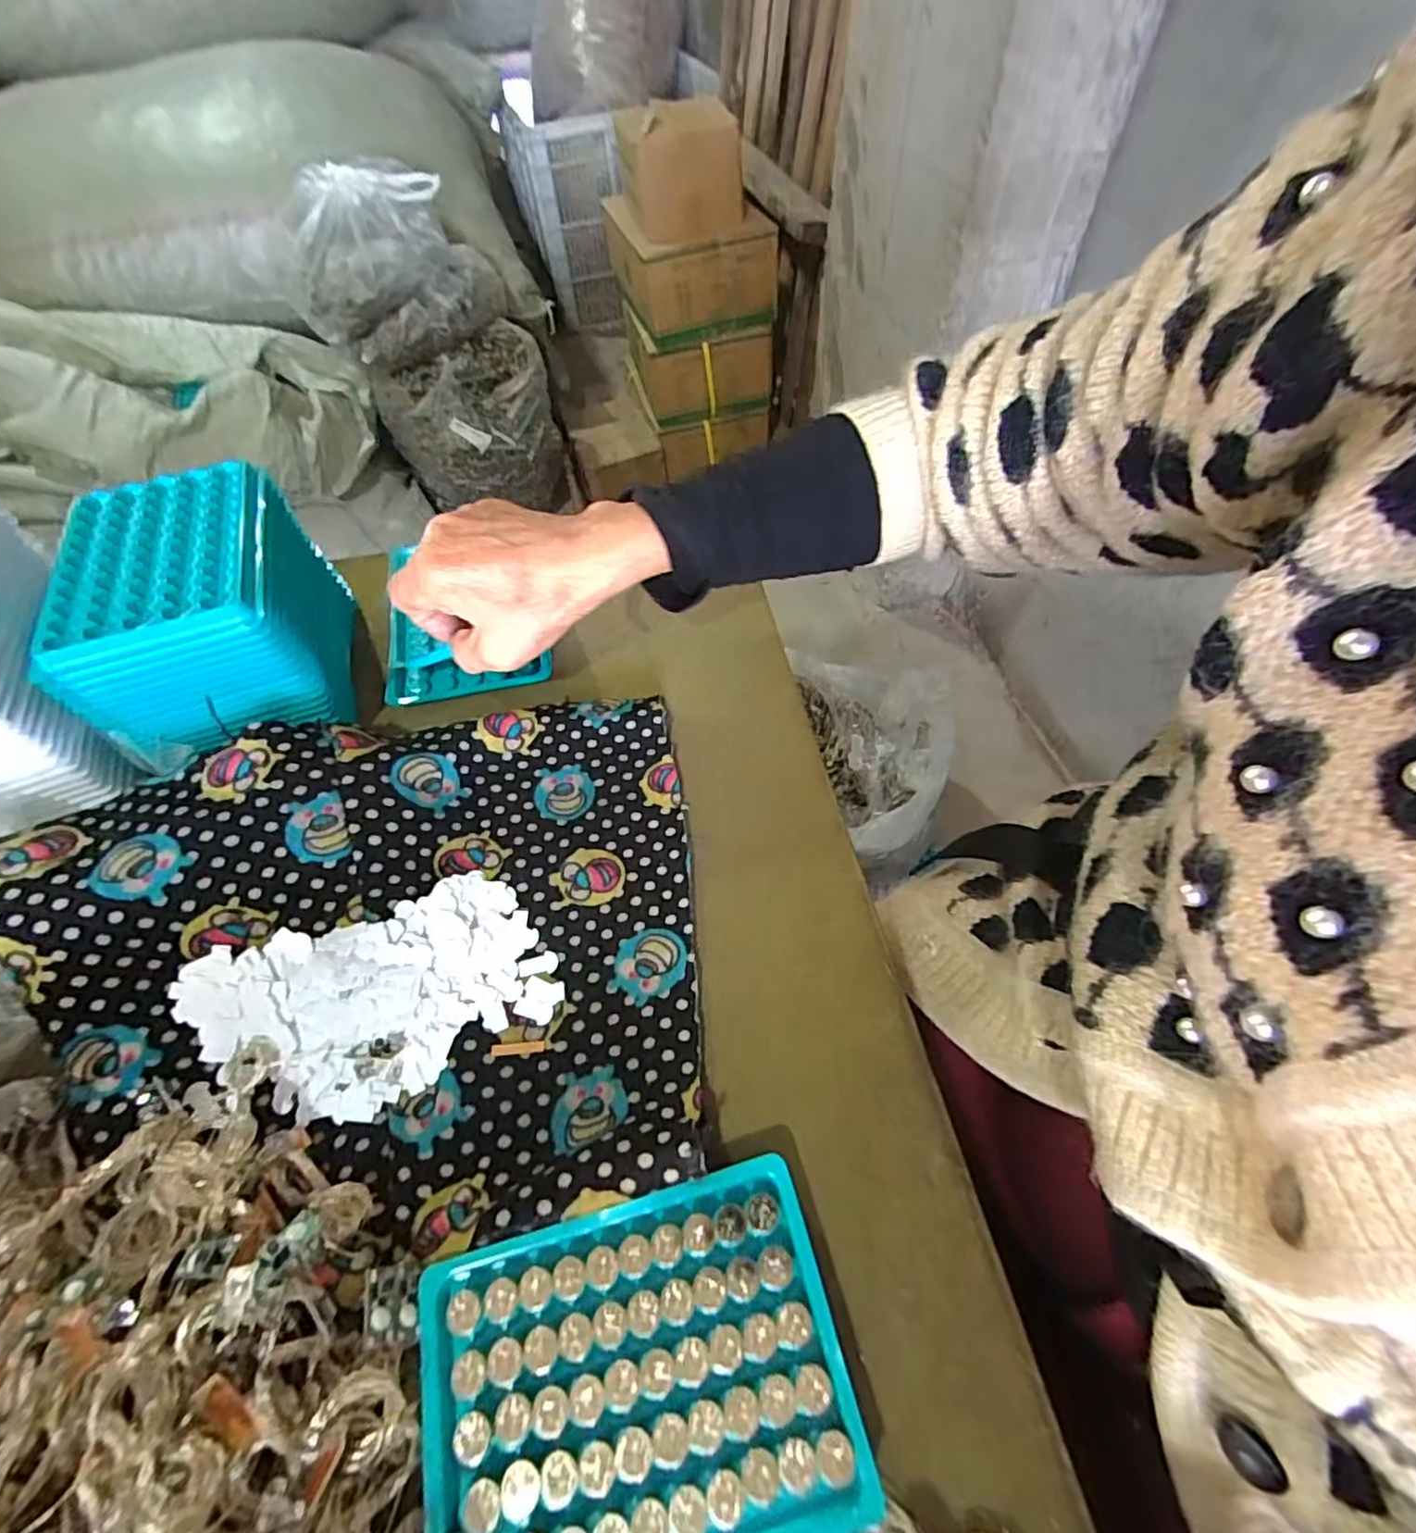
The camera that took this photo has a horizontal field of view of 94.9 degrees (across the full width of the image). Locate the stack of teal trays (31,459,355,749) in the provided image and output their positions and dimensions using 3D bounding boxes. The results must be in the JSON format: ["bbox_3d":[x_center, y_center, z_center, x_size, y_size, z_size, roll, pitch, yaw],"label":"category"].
[{"bbox_3d":[-0.253,-0.072,0.344,0.096,0.100,0.140,-17,57,-9],"label":"stack of teal trays"}]

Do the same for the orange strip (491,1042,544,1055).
[{"bbox_3d":[-0.080,0.118,0.274,0.021,0.004,0.004,-4,56,0],"label":"orange strip"}]

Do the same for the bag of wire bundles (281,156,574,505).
[{"bbox_3d":[-0.543,-0.812,1.338,0.386,0.571,0.338,-21,58,-12],"label":"bag of wire bundles"}]

